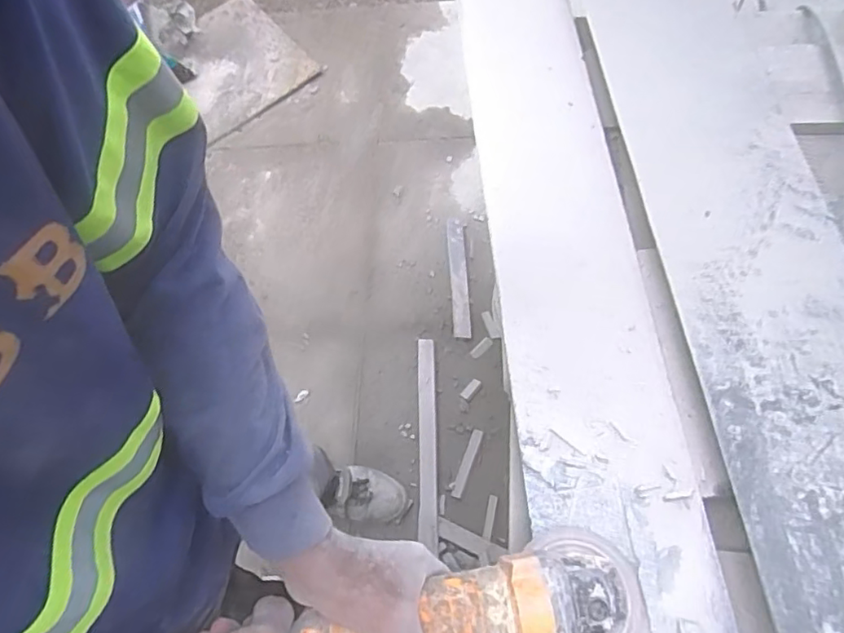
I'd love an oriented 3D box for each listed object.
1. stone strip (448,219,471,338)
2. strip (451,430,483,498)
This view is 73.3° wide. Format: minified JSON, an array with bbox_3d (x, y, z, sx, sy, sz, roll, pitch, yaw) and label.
[{"bbox_3d":[0.099,-0.110,1.524,0.043,0.020,0.366,-2,65,0],"label":"stone strip"},{"bbox_3d":[0.105,0.340,1.314,0.025,0.009,0.162,18,67,10],"label":"strip"}]

